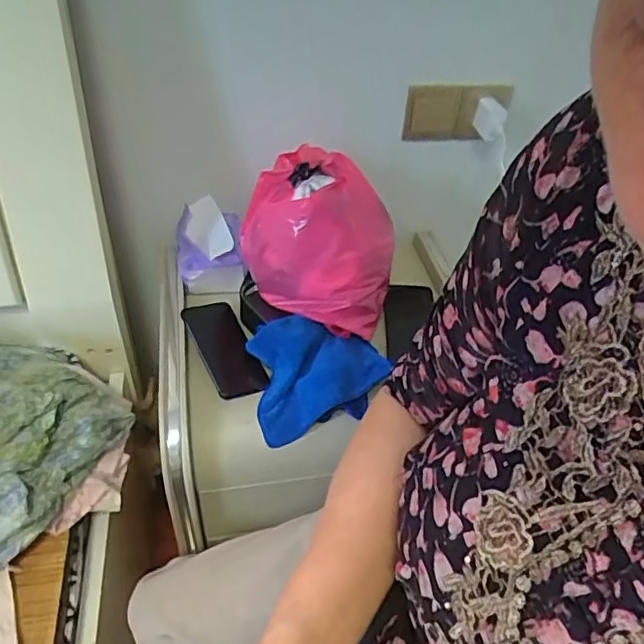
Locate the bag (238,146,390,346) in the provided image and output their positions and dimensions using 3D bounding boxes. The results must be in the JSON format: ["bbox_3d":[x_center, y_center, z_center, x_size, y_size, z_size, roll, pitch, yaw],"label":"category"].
[{"bbox_3d":[-0.005,-0.111,0.841,0.209,0.215,0.180,9,43,3],"label":"bag"}]

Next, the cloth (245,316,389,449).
[{"bbox_3d":[-0.004,0.069,0.806,0.182,0.087,0.137,-10,46,-16],"label":"cloth"}]

